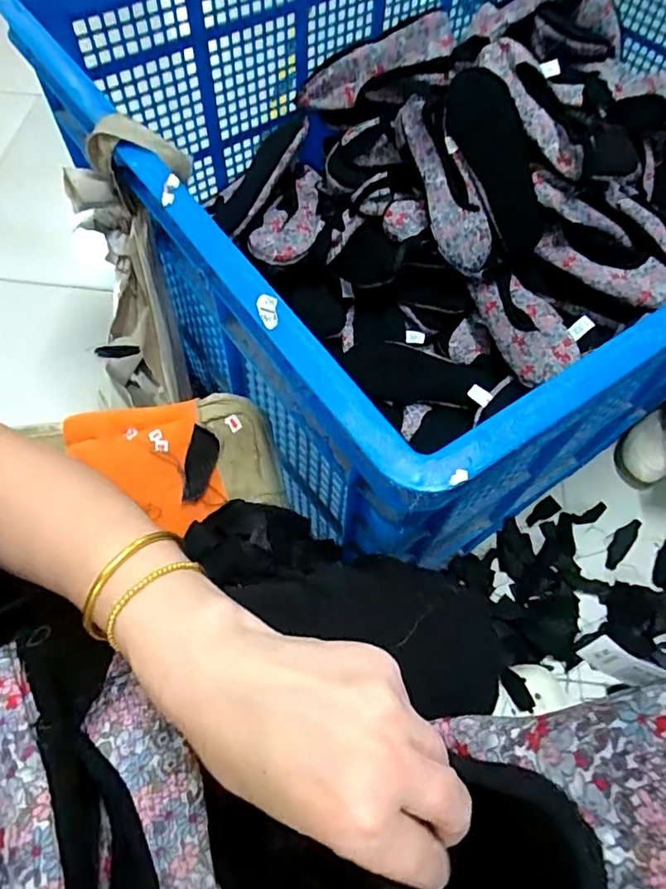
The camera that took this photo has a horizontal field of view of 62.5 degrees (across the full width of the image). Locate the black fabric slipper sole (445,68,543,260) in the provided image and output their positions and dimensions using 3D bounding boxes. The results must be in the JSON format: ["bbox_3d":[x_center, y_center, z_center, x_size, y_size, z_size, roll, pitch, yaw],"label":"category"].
[{"bbox_3d":[0.233,-0.406,0.799,0.098,0.042,0.260,-24,96,-14],"label":"black fabric slipper sole"}]

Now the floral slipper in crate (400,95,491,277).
[{"bbox_3d":[0.163,-0.362,0.777,0.081,0.034,0.239,-28,101,-15],"label":"floral slipper in crate"}]

